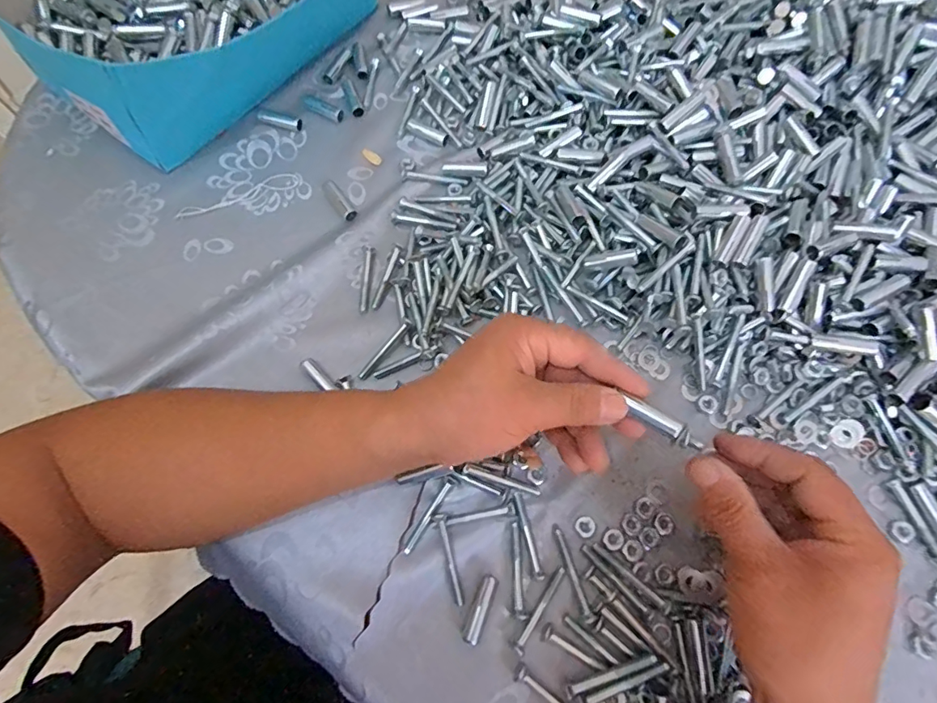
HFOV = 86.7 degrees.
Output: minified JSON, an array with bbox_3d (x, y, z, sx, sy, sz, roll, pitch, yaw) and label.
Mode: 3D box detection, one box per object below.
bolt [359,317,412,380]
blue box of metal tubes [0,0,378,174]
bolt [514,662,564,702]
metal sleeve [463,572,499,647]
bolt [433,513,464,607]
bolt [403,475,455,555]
[{"bbox_3d":[-0.062,-0.002,0.370,0.007,0.010,0.055,37,74,14],"label":"bolt"},{"bbox_3d":[-0.246,-0.336,0.460,0.256,0.087,0.315,35,73,13],"label":"blue box of metal tubes"},{"bbox_3d":[0.051,0.206,0.292,0.056,0.006,0.010,34,73,13],"label":"bolt"},{"bbox_3d":[0.008,0.160,0.309,0.010,0.008,0.040,20,71,8],"label":"metal sleeve"},{"bbox_3d":[-0.012,0.133,0.319,0.008,0.008,0.056,-16,70,-5],"label":"bolt"},{"bbox_3d":[-0.025,0.107,0.328,0.005,0.008,0.056,30,72,12],"label":"bolt"}]

